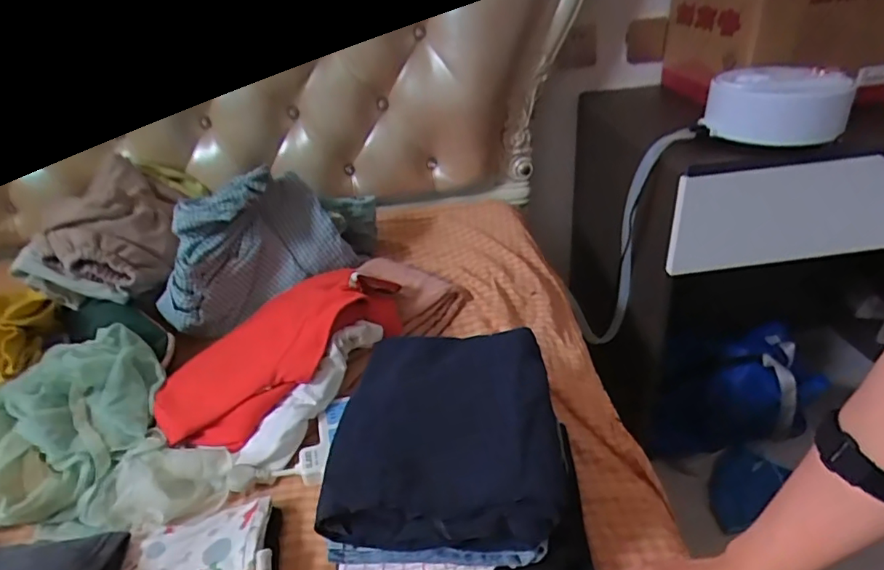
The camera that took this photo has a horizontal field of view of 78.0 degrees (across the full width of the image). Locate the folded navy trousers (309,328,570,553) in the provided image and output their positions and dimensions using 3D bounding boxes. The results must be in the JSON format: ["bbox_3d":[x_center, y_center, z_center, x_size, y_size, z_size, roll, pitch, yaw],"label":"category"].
[{"bbox_3d":[0.005,0.140,0.551,0.208,0.057,0.246,-5,29,4],"label":"folded navy trousers"}]

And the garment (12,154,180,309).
[{"bbox_3d":[-0.566,-0.087,0.908,0.249,0.177,0.182,-24,34,-28],"label":"garment"}]

